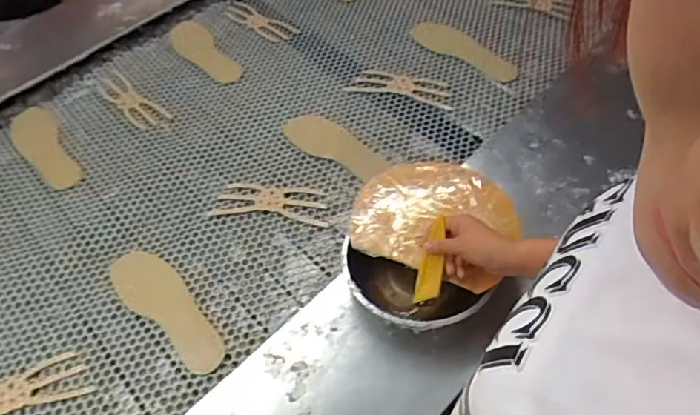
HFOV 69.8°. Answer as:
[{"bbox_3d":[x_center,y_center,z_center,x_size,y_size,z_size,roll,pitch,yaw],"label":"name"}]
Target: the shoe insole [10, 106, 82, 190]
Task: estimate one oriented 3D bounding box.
[{"bbox_3d":[-0.621,-0.122,1.013,0.084,0.013,0.236,-32,61,-16],"label":"shoe insole"}]

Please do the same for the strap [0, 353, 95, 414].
[{"bbox_3d":[-0.491,0.276,0.733,0.209,0.006,0.072,-20,58,-9],"label":"strap"}]

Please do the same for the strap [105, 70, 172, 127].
[{"bbox_3d":[-0.475,-0.233,1.077,0.220,0.006,0.063,36,66,24],"label":"strap"}]

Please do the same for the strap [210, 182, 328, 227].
[{"bbox_3d":[-0.140,-0.010,0.897,0.203,0.009,0.077,6,58,8],"label":"strap"}]

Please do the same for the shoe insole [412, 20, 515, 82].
[{"bbox_3d":[0.240,-0.337,1.072,0.089,0.009,0.263,-39,60,-18],"label":"shoe insole"}]

